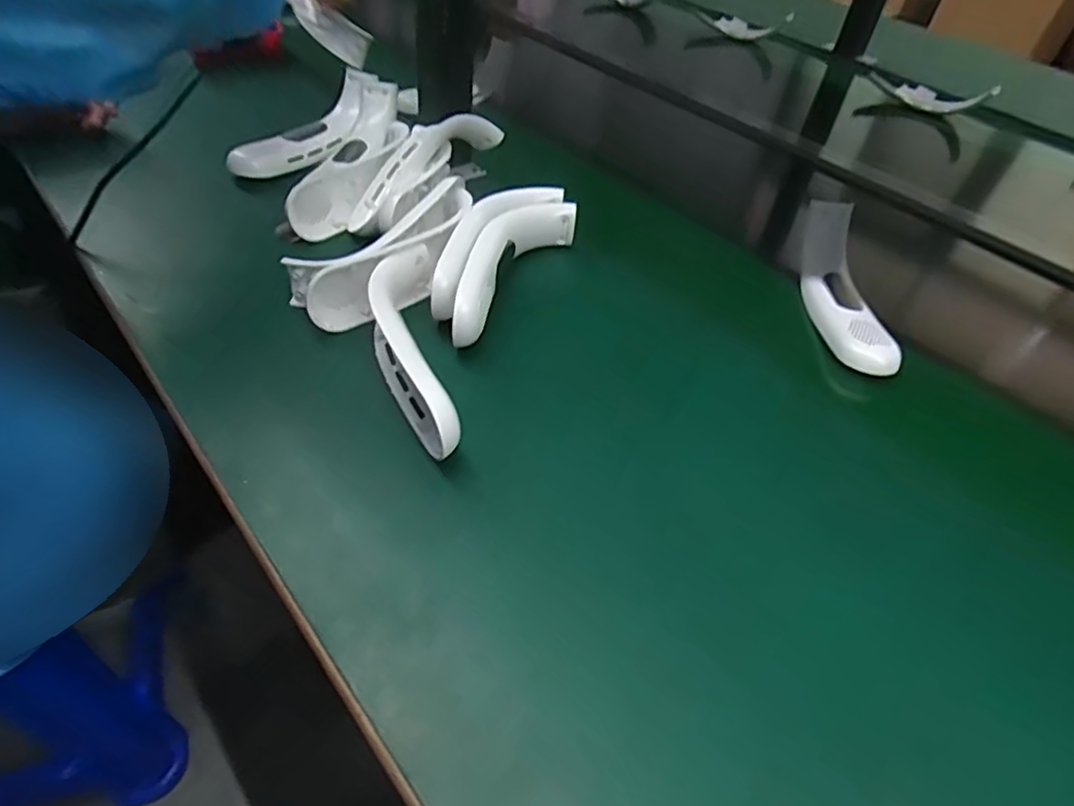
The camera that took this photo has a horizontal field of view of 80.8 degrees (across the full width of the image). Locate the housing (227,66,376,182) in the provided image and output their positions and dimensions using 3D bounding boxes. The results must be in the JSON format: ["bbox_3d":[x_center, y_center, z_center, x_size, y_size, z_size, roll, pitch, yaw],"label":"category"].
[{"bbox_3d":[-0.250,-0.301,0.687,0.061,0.053,0.197,20,47,13],"label":"housing"}]

